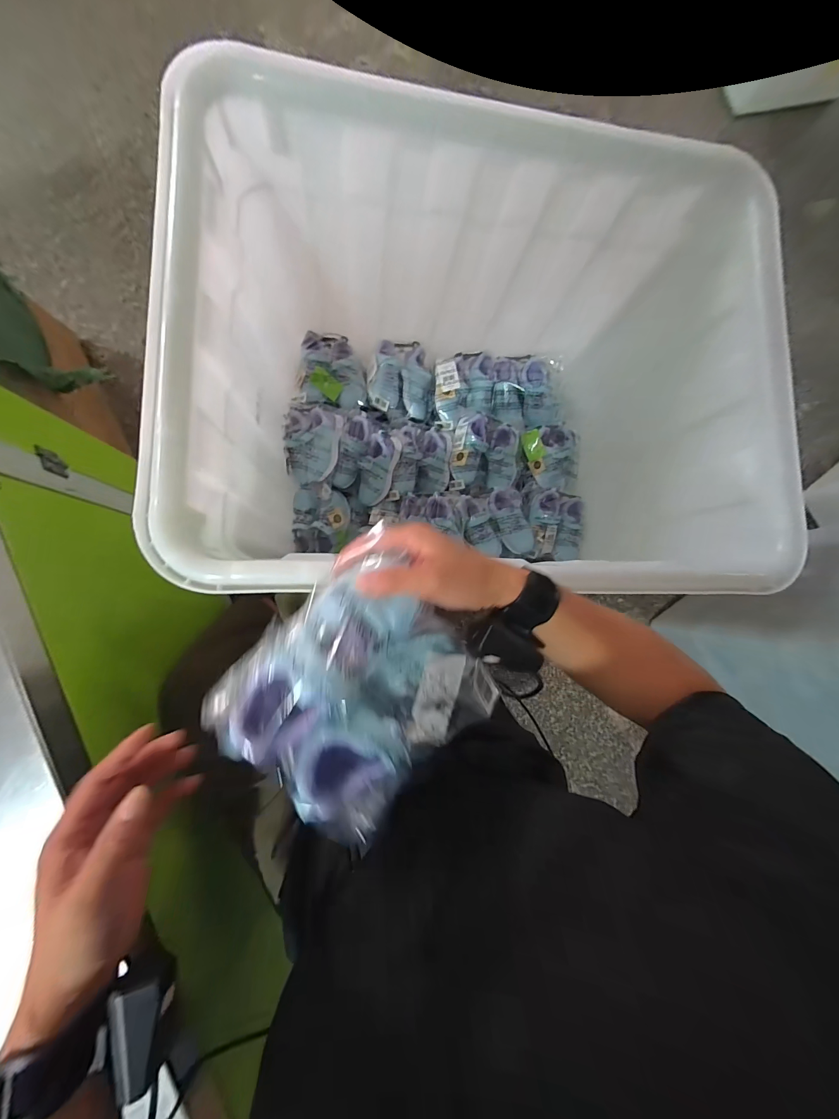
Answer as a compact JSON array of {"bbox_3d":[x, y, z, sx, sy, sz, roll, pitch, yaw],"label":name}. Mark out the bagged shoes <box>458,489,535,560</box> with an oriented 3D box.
[{"bbox_3d":[0.207,-0.096,0.955,0.186,0.066,0.173,-9,87,-9],"label":"bagged shoes"}]

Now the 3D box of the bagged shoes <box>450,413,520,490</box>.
[{"bbox_3d":[0.183,-0.291,0.988,0.192,0.079,0.191,2,86,-9],"label":"bagged shoes"}]

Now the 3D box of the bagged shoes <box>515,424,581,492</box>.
[{"bbox_3d":[0.366,-0.285,1.008,0.164,0.086,0.187,-3,86,-9],"label":"bagged shoes"}]

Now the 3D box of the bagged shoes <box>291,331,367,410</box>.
[{"bbox_3d":[-0.227,-0.488,0.927,0.175,0.072,0.203,4,85,-9],"label":"bagged shoes"}]

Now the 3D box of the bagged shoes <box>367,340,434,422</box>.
[{"bbox_3d":[-0.051,-0.482,0.954,0.177,0.091,0.194,-5,87,-9],"label":"bagged shoes"}]

